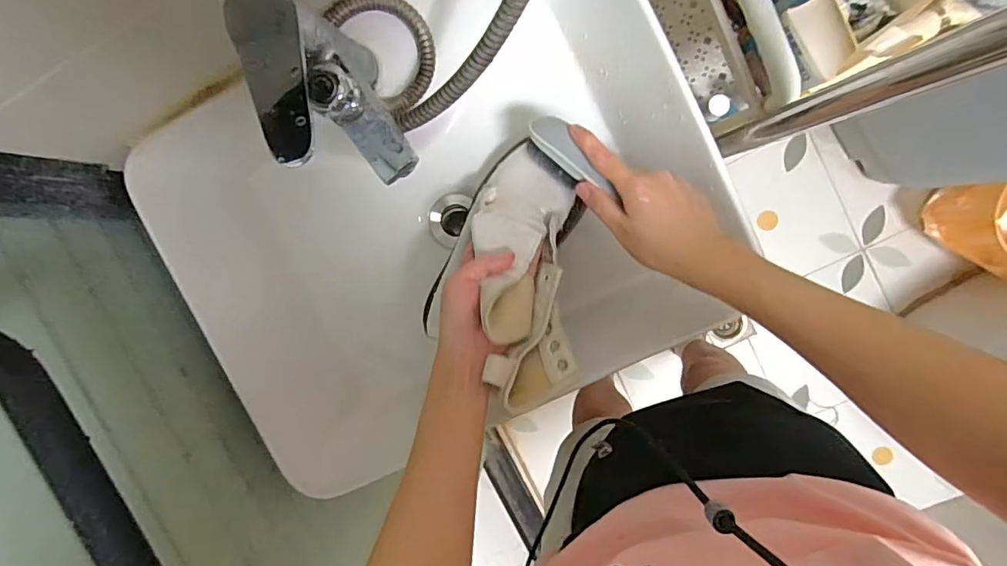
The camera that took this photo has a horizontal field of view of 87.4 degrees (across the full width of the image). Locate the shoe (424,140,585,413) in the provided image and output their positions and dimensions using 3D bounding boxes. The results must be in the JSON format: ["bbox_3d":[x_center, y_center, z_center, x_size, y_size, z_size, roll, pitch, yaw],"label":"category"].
[{"bbox_3d":[0.005,-0.012,0.448,0.112,0.082,0.223,-1,67,6],"label":"shoe"}]

